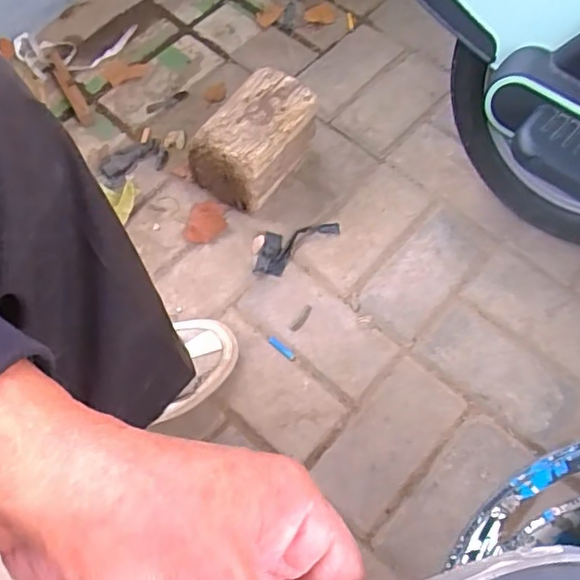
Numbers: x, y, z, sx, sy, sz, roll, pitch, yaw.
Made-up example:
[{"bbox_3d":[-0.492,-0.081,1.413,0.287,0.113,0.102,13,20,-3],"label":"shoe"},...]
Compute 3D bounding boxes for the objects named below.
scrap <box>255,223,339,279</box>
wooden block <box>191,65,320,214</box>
[{"bbox_3d":[0.001,-0.066,0.794,0.129,0.005,0.062,-37,69,-16],"label":"scrap"},{"bbox_3d":[-0.042,-0.186,0.777,0.102,0.136,0.151,33,69,16],"label":"wooden block"}]

